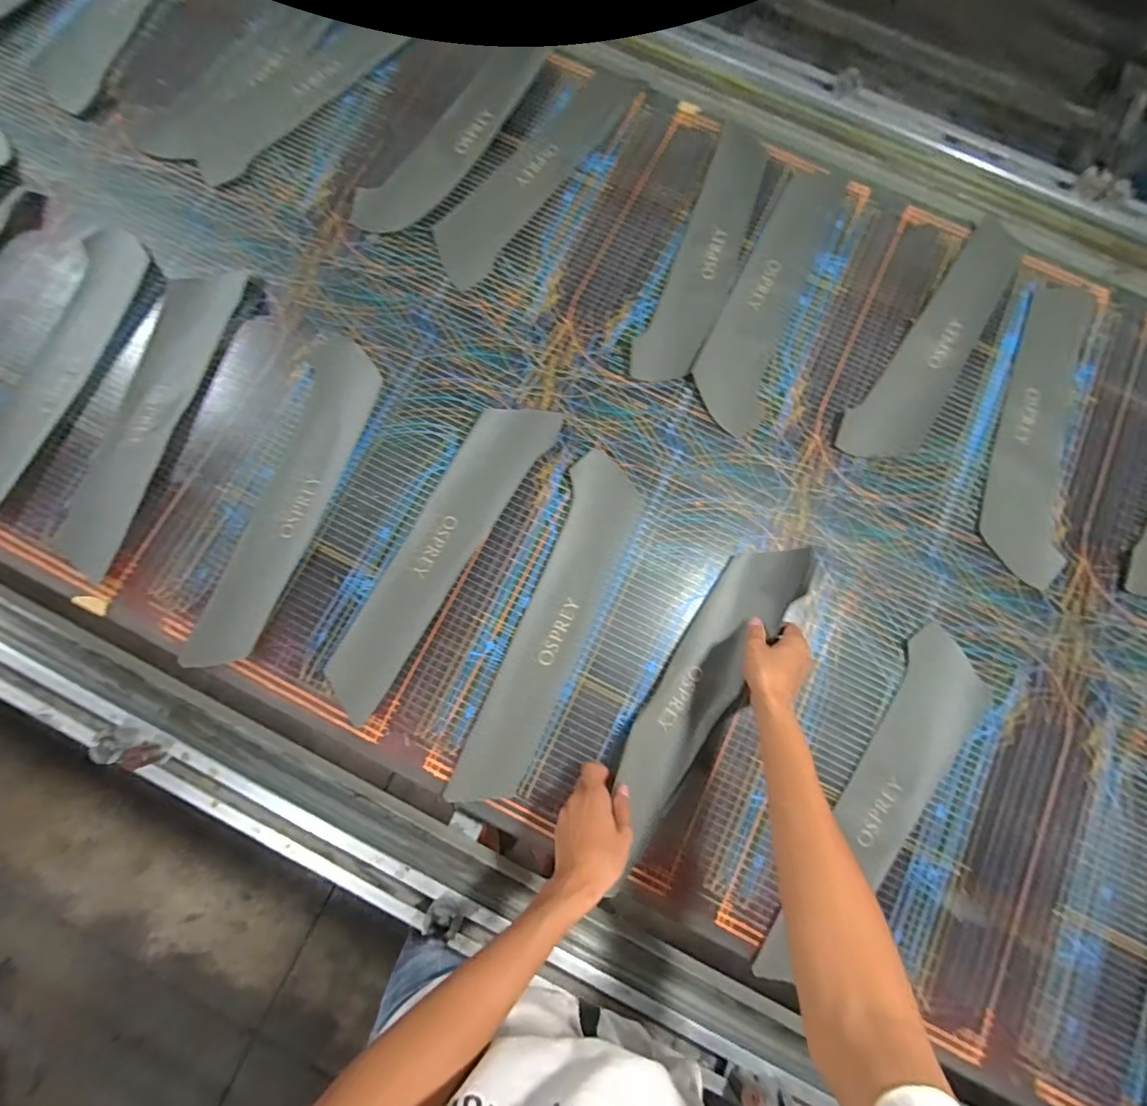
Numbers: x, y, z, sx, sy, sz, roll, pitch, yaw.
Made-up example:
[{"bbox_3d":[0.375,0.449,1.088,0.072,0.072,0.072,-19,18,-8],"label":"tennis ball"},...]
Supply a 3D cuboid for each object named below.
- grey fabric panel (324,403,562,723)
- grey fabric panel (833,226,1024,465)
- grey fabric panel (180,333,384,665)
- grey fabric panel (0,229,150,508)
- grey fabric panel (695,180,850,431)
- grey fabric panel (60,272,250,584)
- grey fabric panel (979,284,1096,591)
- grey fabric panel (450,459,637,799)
[{"bbox_3d":[-0.177,-0.011,0.640,0.110,0.033,0.442,30,78,7],"label":"grey fabric panel"},{"bbox_3d":[0.527,-0.301,0.707,0.105,0.018,0.427,36,79,9],"label":"grey fabric panel"},{"bbox_3d":[-0.369,-0.077,0.651,0.105,0.012,0.454,17,77,5],"label":"grey fabric panel"},{"bbox_3d":[-0.729,-0.254,0.695,0.116,0.013,0.470,15,77,4],"label":"grey fabric panel"},{"bbox_3d":[0.287,-0.384,0.730,0.109,0.014,0.449,23,77,6],"label":"grey fabric panel"},{"bbox_3d":[-0.583,-0.198,0.684,0.105,0.012,0.452,12,77,3],"label":"grey fabric panel"},{"bbox_3d":[0.650,-0.185,0.702,0.109,0.035,0.438,17,77,4],"label":"grey fabric panel"},{"bbox_3d":[-0.022,0.088,0.618,0.099,0.048,0.459,20,79,3],"label":"grey fabric panel"}]

